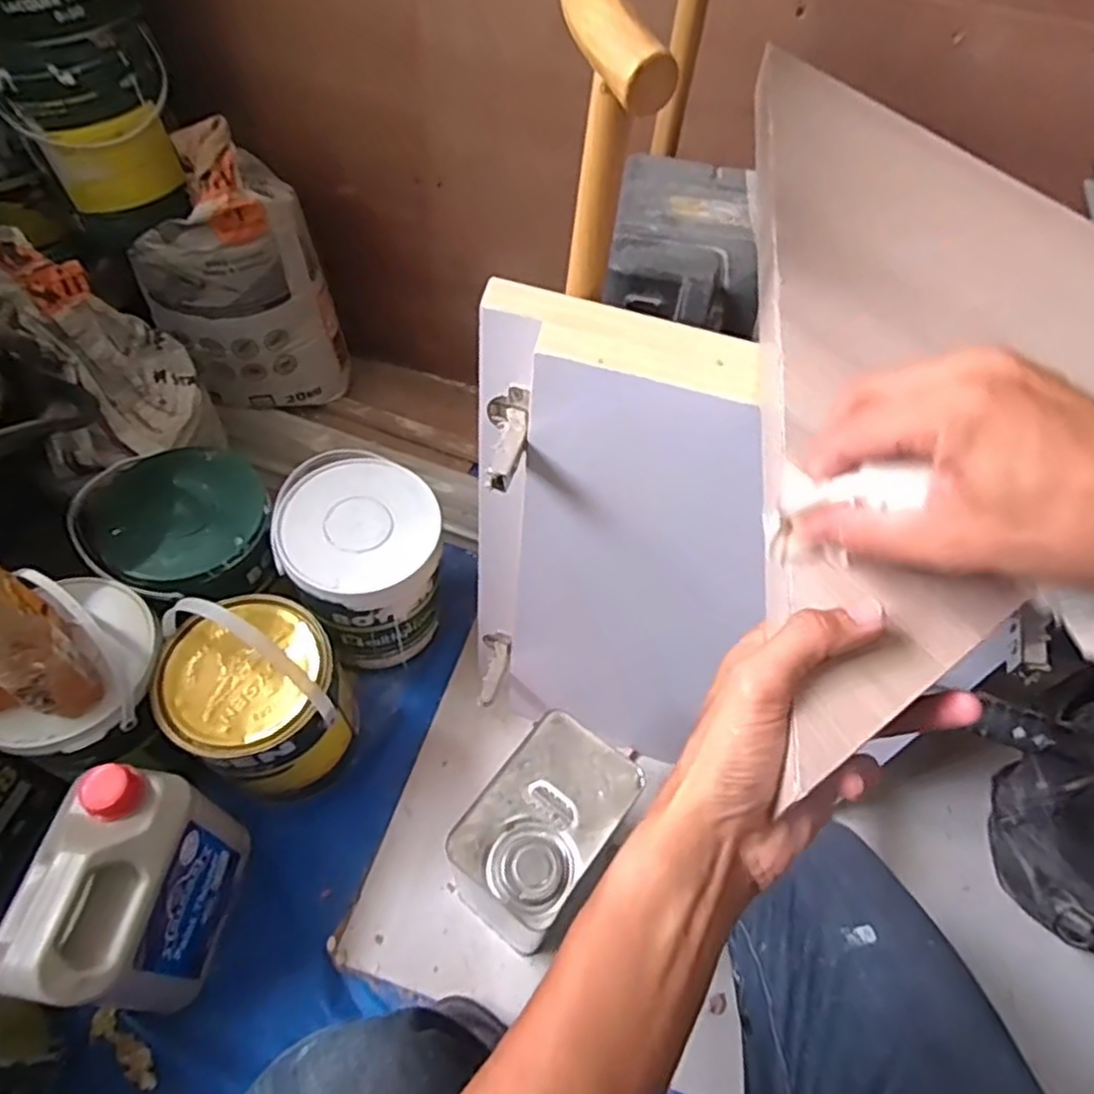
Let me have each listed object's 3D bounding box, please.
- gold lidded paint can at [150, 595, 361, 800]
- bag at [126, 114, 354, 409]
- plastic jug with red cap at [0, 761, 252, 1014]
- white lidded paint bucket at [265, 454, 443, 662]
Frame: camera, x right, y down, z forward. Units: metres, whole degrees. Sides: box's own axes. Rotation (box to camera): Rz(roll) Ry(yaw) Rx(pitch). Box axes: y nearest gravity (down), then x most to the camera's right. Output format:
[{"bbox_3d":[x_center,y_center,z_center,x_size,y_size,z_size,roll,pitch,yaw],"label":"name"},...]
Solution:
[{"bbox_3d":[-0.287,0.148,0.719,0.154,0.268,0.154,2,57,-2],"label":"gold lidded paint can"},{"bbox_3d":[-0.403,-0.345,0.949,0.223,0.358,0.128,-24,62,-18],"label":"bag"},{"bbox_3d":[-0.368,0.307,0.644,0.108,0.217,0.171,8,57,2],"label":"plastic jug with red cap"},{"bbox_3d":[-0.212,0.015,0.847,0.163,0.204,0.193,-19,60,-15],"label":"white lidded paint bucket"}]

